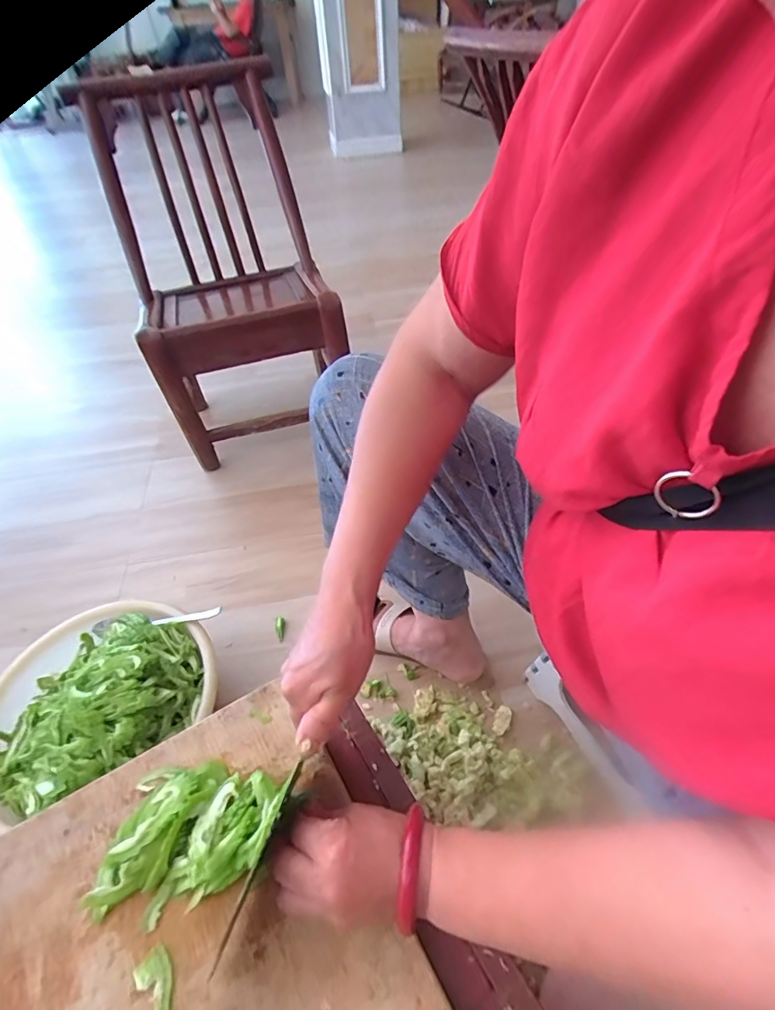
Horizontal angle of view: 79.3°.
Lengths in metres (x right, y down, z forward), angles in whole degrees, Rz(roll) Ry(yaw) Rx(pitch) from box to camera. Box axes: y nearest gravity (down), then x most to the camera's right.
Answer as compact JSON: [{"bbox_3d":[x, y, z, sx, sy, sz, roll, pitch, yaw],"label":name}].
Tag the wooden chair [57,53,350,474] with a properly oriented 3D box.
[{"bbox_3d":[-0.349,-0.491,1.006,0.392,0.604,0.409,-20,48,-16],"label":"wooden chair"}]

